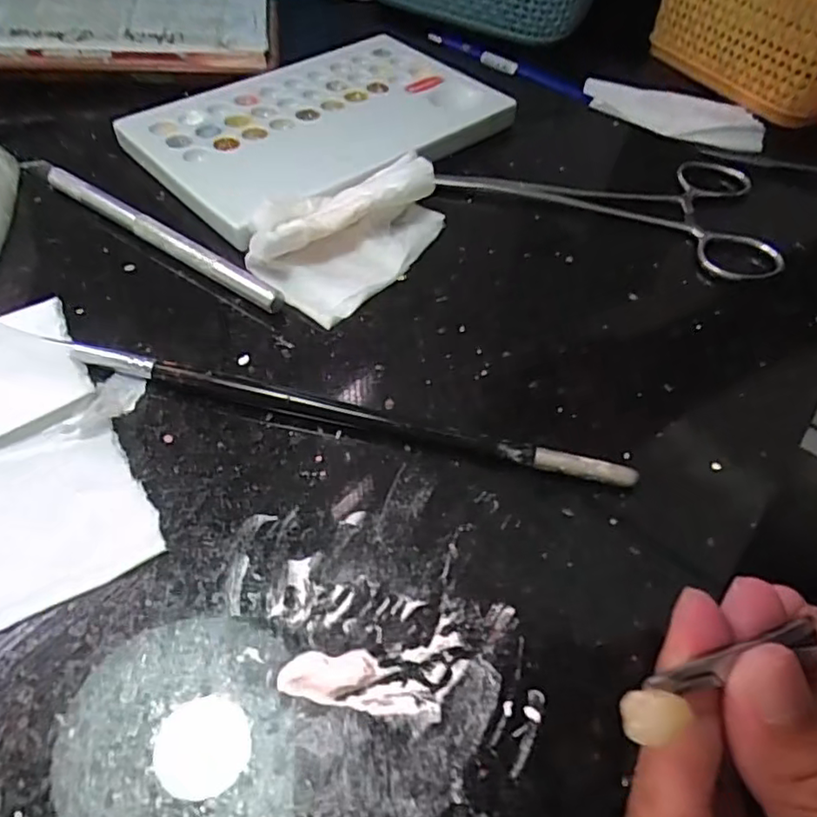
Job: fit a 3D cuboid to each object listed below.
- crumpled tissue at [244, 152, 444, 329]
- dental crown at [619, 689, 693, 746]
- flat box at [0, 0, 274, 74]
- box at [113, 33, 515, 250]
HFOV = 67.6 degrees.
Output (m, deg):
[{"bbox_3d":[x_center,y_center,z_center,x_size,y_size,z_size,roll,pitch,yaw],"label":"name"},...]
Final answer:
[{"bbox_3d":[-0.020,-0.066,0.220,0.045,0.021,0.074,34,58,21],"label":"crumpled tissue"},{"bbox_3d":[0.045,0.056,0.112,0.011,0.007,0.008,-25,49,28],"label":"dental crown"},{"bbox_3d":[-0.148,-0.203,0.318,0.148,0.016,0.096,-5,53,-7],"label":"flat box"},{"bbox_3d":[-0.037,-0.127,0.268,0.150,0.014,0.093,-35,62,-26],"label":"box"}]

